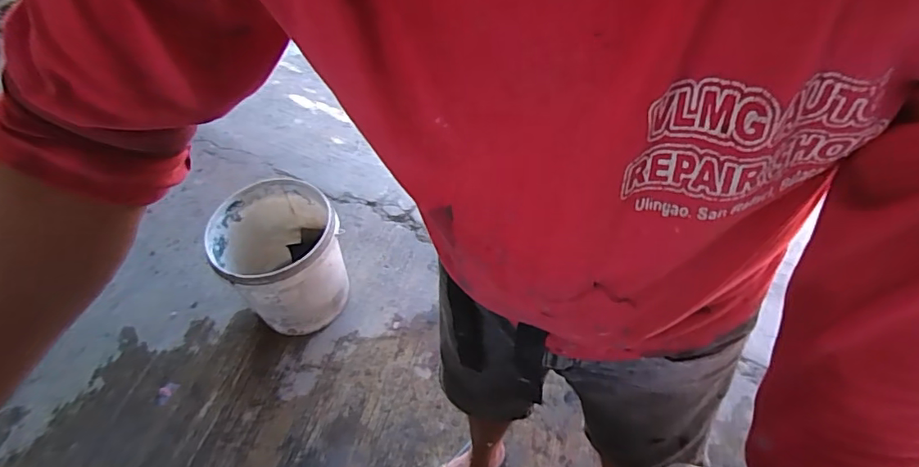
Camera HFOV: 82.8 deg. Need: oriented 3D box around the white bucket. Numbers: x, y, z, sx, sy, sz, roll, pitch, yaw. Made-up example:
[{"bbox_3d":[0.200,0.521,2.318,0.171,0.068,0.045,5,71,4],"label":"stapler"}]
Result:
[{"bbox_3d":[-0.439,0.078,1.355,0.281,0.330,0.302,-1,47,1],"label":"white bucket"}]

